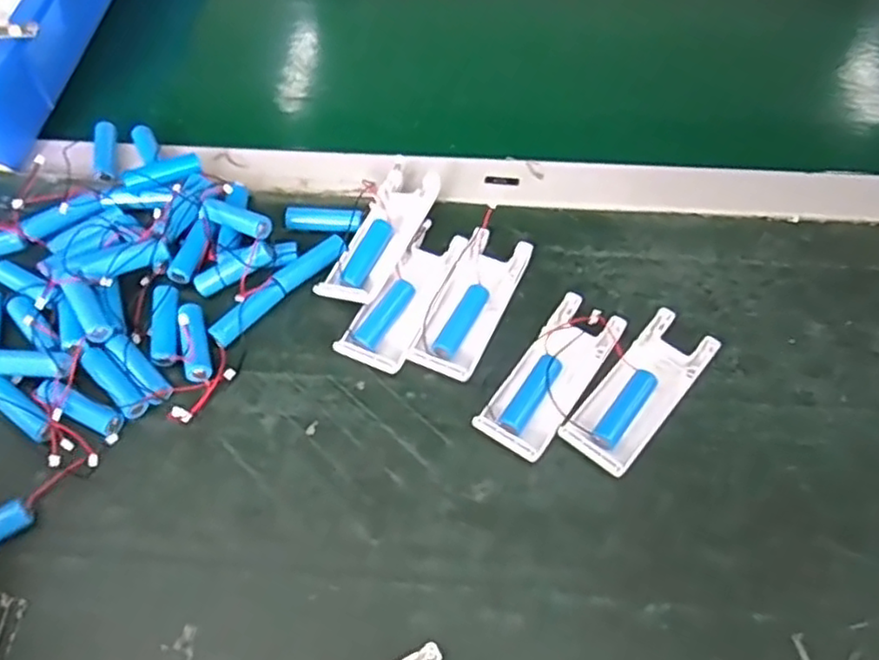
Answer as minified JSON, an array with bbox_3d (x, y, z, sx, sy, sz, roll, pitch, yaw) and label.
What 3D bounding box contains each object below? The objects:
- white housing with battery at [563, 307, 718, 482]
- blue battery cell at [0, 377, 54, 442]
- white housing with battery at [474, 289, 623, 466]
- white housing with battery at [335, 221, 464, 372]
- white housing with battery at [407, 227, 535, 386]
[{"bbox_3d":[0.112,0.033,0.385,0.040,0.012,0.102,36,64,21],"label":"white housing with battery"},{"bbox_3d":[-0.229,0.044,0.377,0.048,0.015,0.014,31,62,18],"label":"blue battery cell"},{"bbox_3d":[0.064,0.024,0.388,0.039,0.014,0.103,30,62,18],"label":"white housing with battery"},{"bbox_3d":[-0.019,-0.020,0.418,0.037,0.013,0.104,24,60,14],"label":"white housing with battery"},{"bbox_3d":[0.019,-0.018,0.417,0.041,0.011,0.102,22,60,13],"label":"white housing with battery"}]

